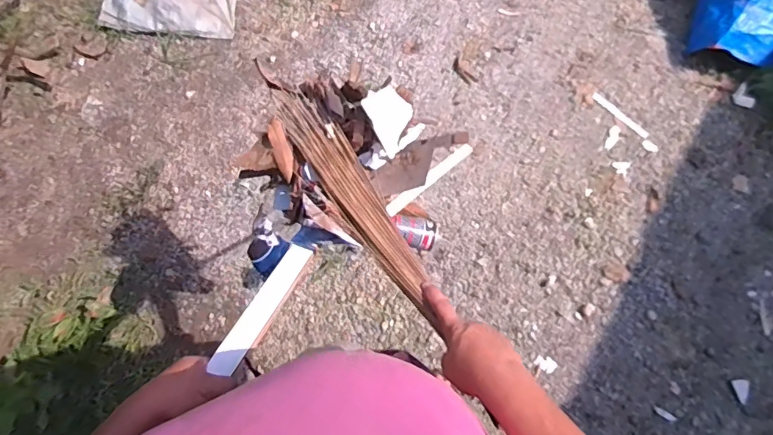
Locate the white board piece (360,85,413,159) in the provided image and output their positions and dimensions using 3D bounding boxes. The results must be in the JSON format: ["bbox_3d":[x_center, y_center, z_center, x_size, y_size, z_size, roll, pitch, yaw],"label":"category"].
[{"bbox_3d":[0.009,-0.147,0.726,0.062,0.006,0.094,-28,101,-1],"label":"white board piece"}]

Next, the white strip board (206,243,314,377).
[{"bbox_3d":[-0.170,0.122,0.682,0.042,0.018,0.223,23,48,6],"label":"white strip board"}]

